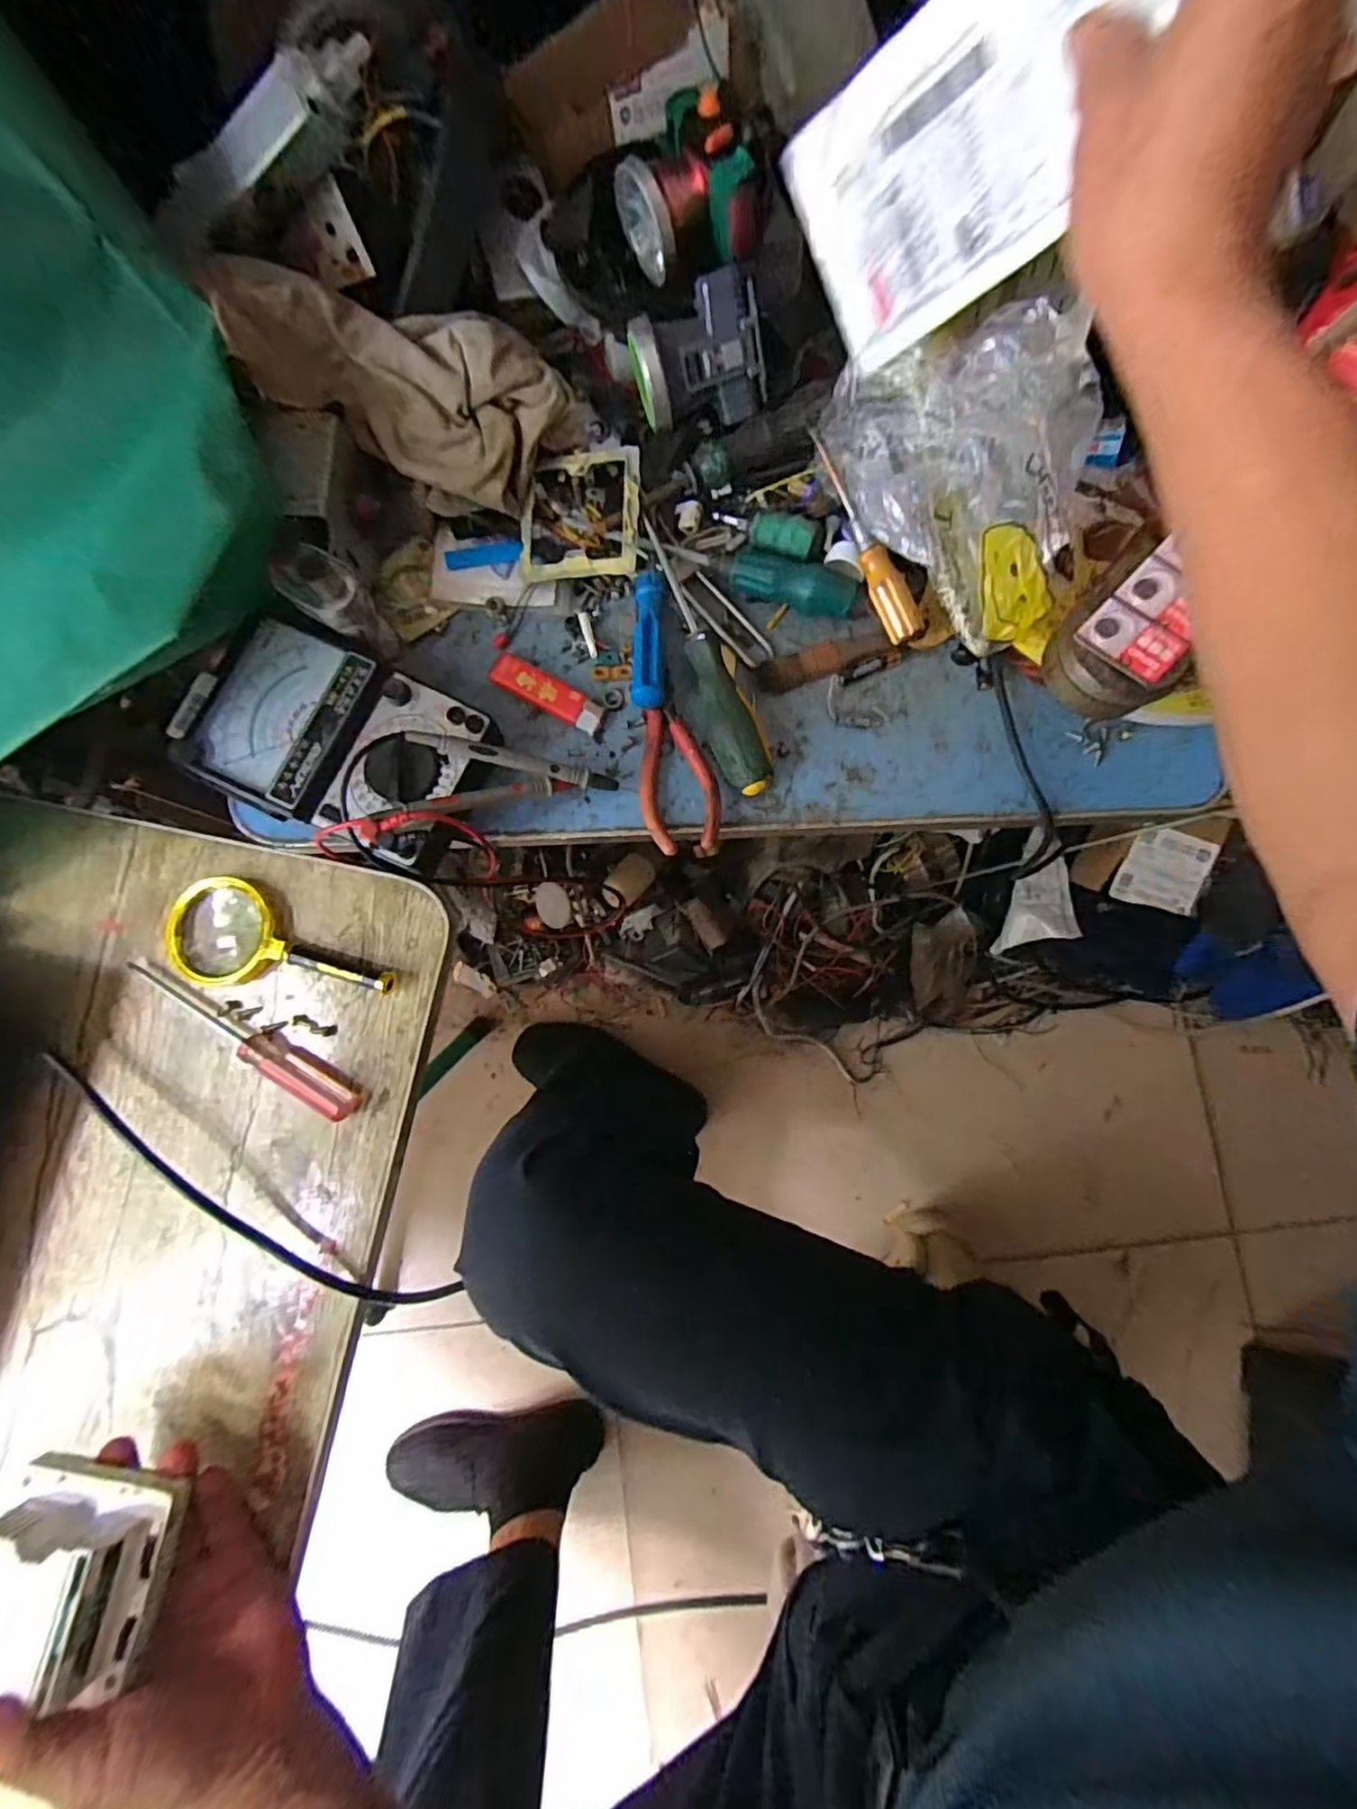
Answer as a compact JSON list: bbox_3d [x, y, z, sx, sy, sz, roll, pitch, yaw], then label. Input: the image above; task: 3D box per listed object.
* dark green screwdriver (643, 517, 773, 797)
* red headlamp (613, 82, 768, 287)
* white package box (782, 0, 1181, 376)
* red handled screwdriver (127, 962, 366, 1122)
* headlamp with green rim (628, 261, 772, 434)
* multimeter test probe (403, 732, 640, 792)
[{"bbox_3d":[0.012,-0.156,0.422,0.028,0.031,0.186,-24,83,-2],"label":"dark green screwdriver"},{"bbox_3d":[0.006,-0.419,0.381,0.072,0.053,0.072,-27,83,-3],"label":"red headlamp"},{"bbox_3d":[0.141,-0.362,0.305,0.109,0.162,0.019,54,49,-26],"label":"white package box"},{"bbox_3d":[-0.270,0.083,0.396,0.167,0.019,0.026,31,84,4],"label":"red handled screwdriver"},{"bbox_3d":[0.011,-0.336,0.398,0.081,0.059,0.053,-16,83,-1],"label":"headlamp with green rim"},{"bbox_3d":[-0.096,-0.088,0.404,0.136,0.015,0.012,11,82,-19],"label":"multimeter test probe"}]

